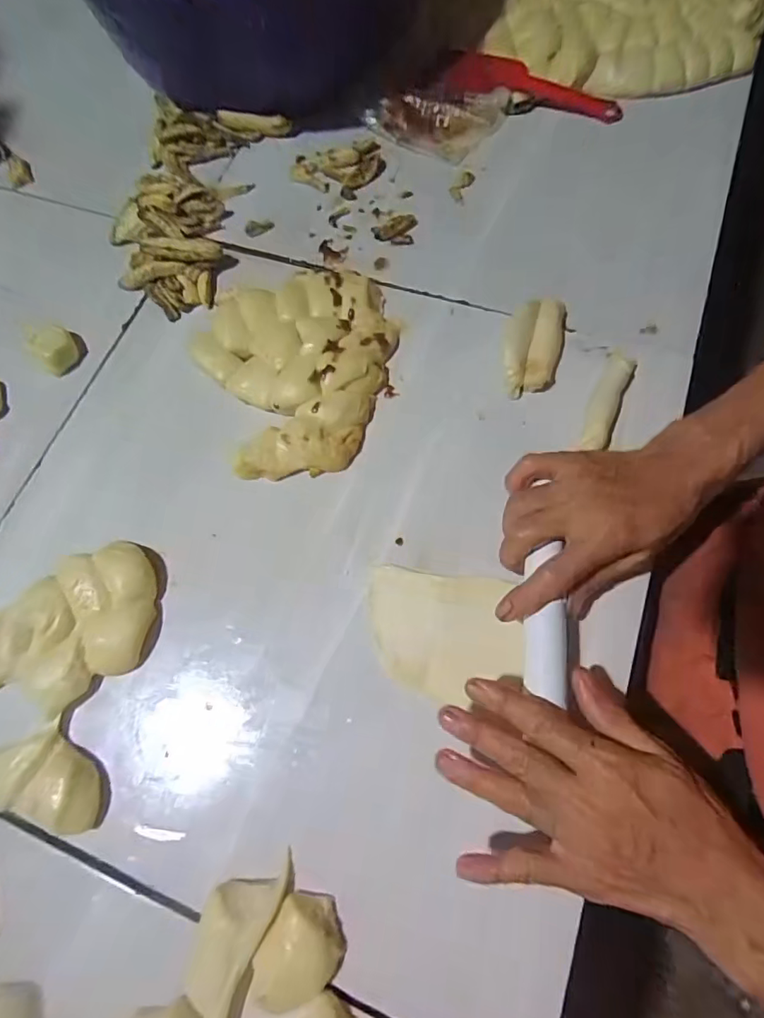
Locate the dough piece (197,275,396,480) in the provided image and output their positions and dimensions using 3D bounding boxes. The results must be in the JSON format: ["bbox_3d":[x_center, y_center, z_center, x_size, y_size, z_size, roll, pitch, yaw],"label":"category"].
[{"bbox_3d":[-0.066,-0.129,0.428,0.165,0.031,0.198,-22,71,-5],"label":"dough piece"}]

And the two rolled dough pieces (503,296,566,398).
[{"bbox_3d":[0.125,-0.134,0.416,0.045,0.032,0.085,14,72,8],"label":"two rolled dough pieces"}]

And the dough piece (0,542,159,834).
[{"bbox_3d":[-0.233,0.114,0.352,0.114,0.024,0.182,6,71,5],"label":"dough piece"}]

